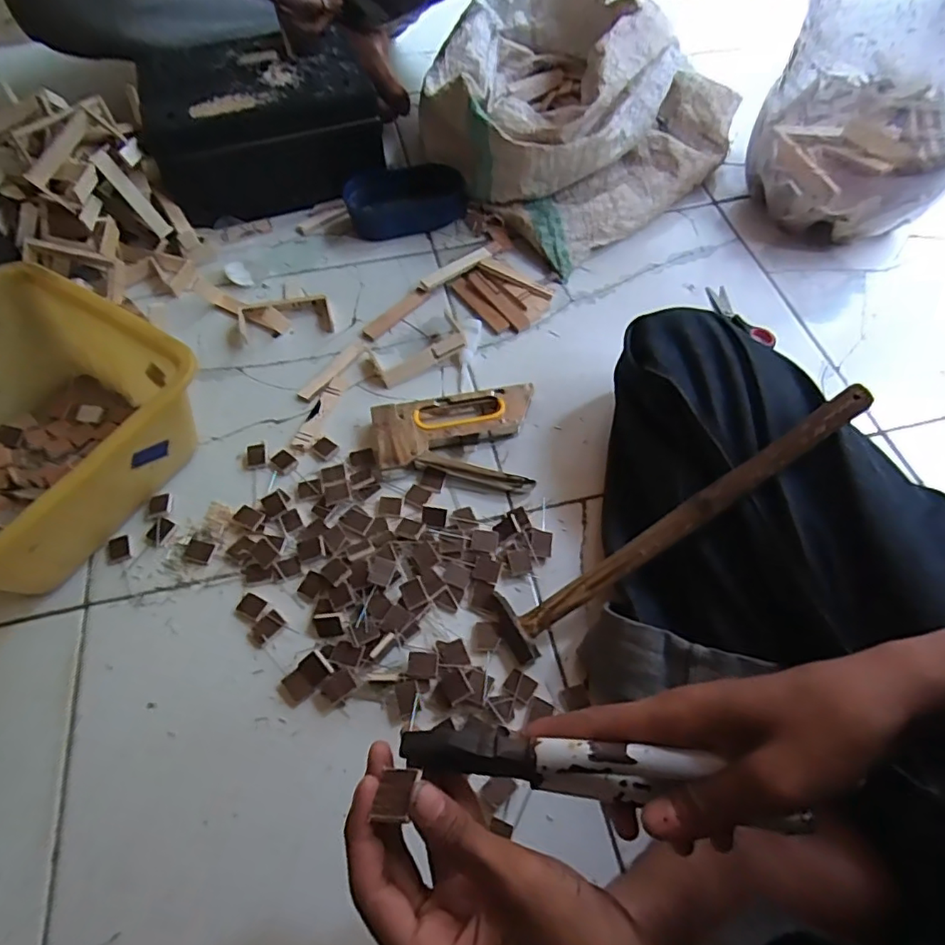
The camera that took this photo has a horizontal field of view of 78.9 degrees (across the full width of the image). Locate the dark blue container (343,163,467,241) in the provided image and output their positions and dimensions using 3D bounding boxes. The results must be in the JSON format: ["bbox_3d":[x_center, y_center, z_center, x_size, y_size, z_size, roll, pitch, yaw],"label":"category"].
[{"bbox_3d":[-0.089,-0.360,0.766,0.156,0.055,0.071,-14,59,-8],"label":"dark blue container"}]

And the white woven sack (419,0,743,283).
[{"bbox_3d":[0.135,-0.541,0.813,0.429,0.181,0.425,-40,66,-21],"label":"white woven sack"}]

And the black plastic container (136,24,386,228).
[{"bbox_3d":[-0.276,-0.470,0.789,0.276,0.146,0.209,-12,59,-6],"label":"black plastic container"}]

